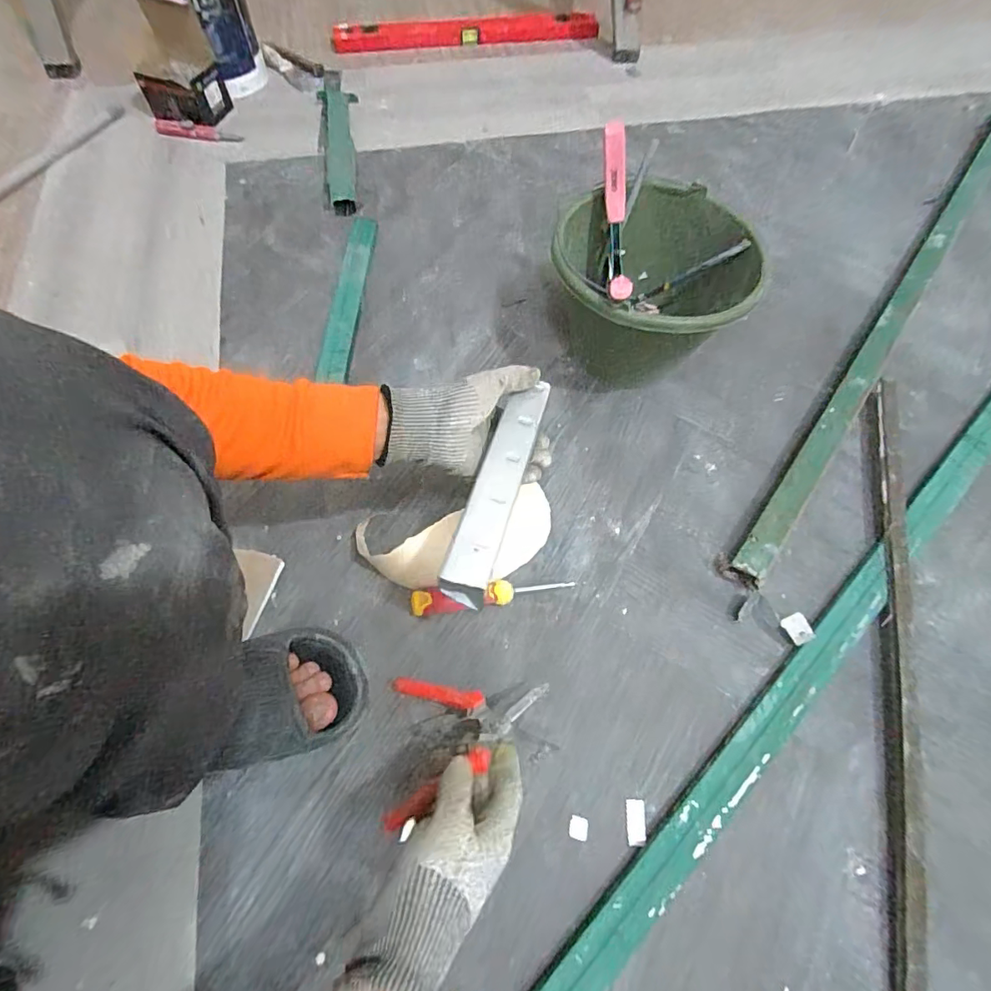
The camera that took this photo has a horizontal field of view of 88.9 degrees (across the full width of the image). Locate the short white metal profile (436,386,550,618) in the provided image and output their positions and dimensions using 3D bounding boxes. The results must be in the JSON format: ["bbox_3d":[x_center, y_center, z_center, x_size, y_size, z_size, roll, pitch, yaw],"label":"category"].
[{"bbox_3d":[0.003,-0.013,0.456,0.040,0.013,0.232,16,60,7],"label":"short white metal profile"}]

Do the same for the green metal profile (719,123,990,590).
[{"bbox_3d":[0.648,-0.335,0.778,0.043,0.049,1.211,36,69,15],"label":"green metal profile"}]

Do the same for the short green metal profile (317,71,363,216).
[{"bbox_3d":[-0.292,-0.661,0.932,0.066,0.029,0.431,-7,64,-5],"label":"short green metal profile"}]

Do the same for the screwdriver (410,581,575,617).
[{"bbox_3d":[-0.004,0.107,0.557,0.175,0.030,0.028,-8,64,-5],"label":"screwdriver"}]

